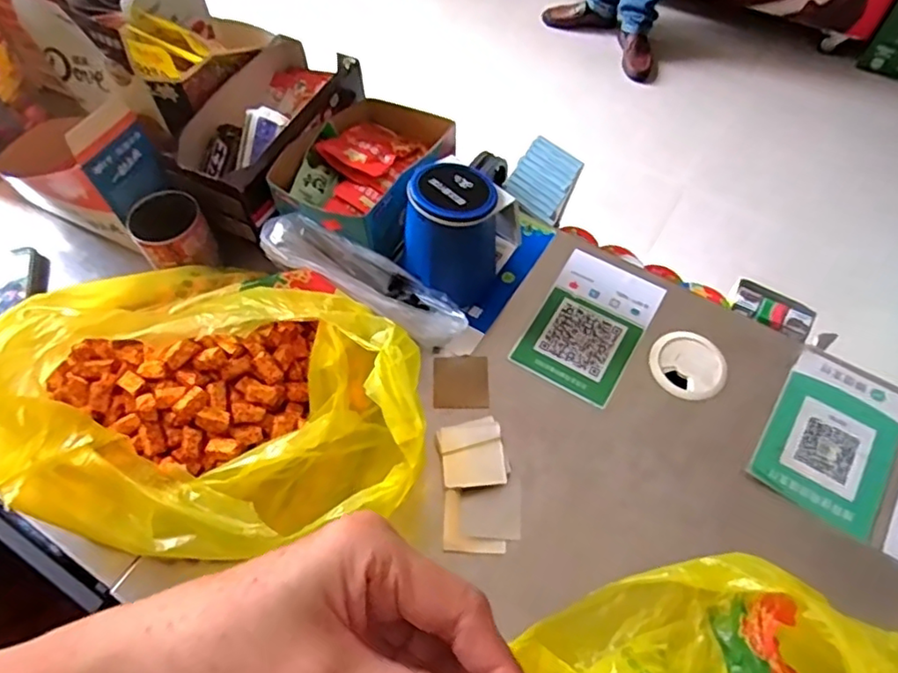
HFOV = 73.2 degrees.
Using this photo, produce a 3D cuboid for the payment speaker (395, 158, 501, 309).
[{"bbox_3d":[0.003,-0.089,0.539,0.079,0.111,0.079,14,60,8],"label":"payment speaker"}]

